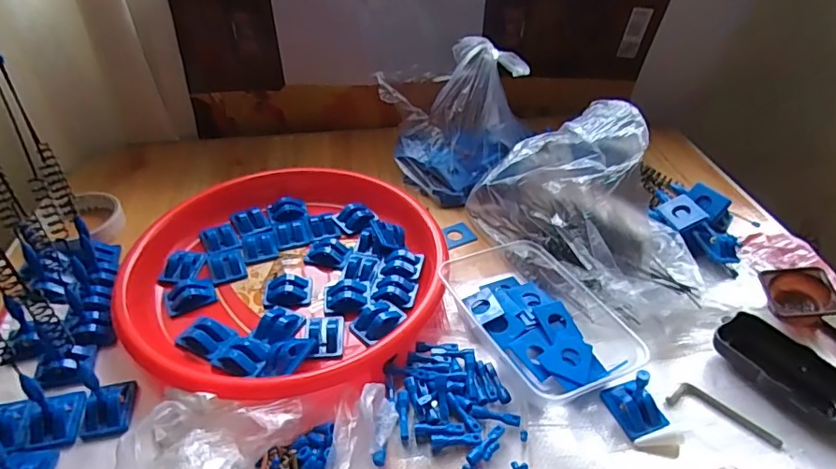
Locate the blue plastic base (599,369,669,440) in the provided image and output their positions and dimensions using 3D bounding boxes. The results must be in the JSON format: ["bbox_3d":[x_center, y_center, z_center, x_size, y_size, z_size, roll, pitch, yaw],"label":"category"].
[{"bbox_3d":[0.167,0.123,0.400,0.029,0.046,0.044,-15,41,-17],"label":"blue plastic base"}]

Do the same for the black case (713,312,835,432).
[{"bbox_3d":[0.295,0.112,0.423,0.050,0.027,0.107,-24,45,-27],"label":"black case"}]

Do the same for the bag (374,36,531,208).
[{"bbox_3d":[0.043,-0.141,0.624,0.172,0.150,0.140,-2,39,-2],"label":"bag"}]

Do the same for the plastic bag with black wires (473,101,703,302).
[{"bbox_3d":[0.170,-0.032,0.513,0.142,0.134,0.203,-16,42,-19],"label":"plastic bag with black wires"}]

